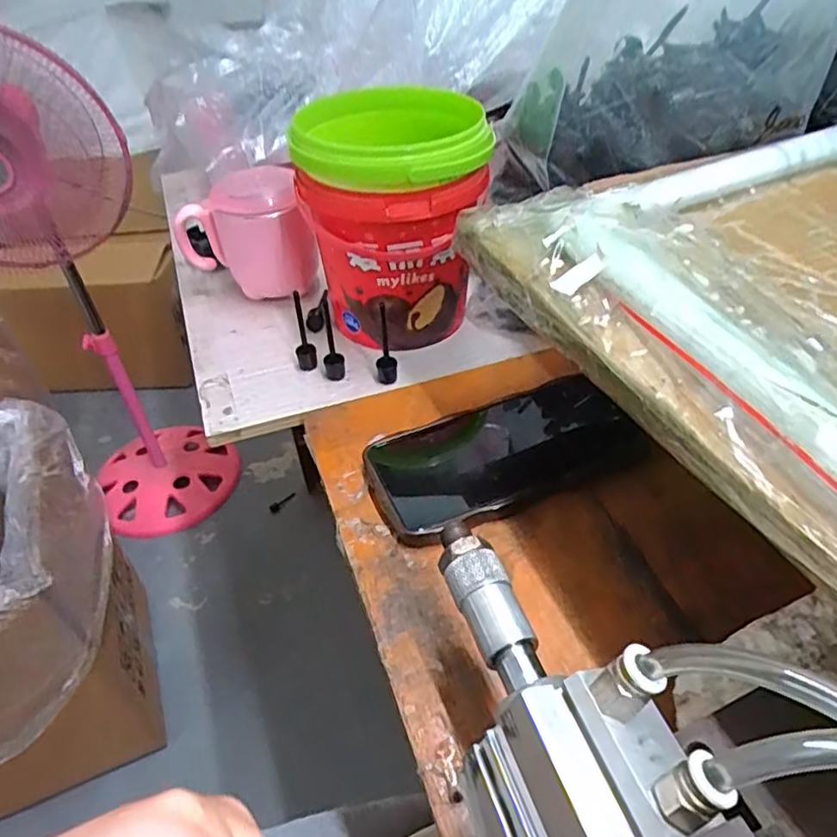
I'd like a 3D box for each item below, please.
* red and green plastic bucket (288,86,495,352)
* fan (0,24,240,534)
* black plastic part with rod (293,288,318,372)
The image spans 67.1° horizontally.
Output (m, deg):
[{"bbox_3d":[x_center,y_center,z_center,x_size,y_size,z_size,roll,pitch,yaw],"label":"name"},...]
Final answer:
[{"bbox_3d":[-0.017,-0.142,0.466,0.123,0.152,0.126,-6,43,-4],"label":"red and green plastic bucket"},{"bbox_3d":[-0.599,-0.174,1.073,0.324,0.859,0.348,-30,49,-26],"label":"fan"},{"bbox_3d":[-0.084,-0.065,0.450,0.014,0.063,0.018,-17,45,-15],"label":"black plastic part with rod"}]

